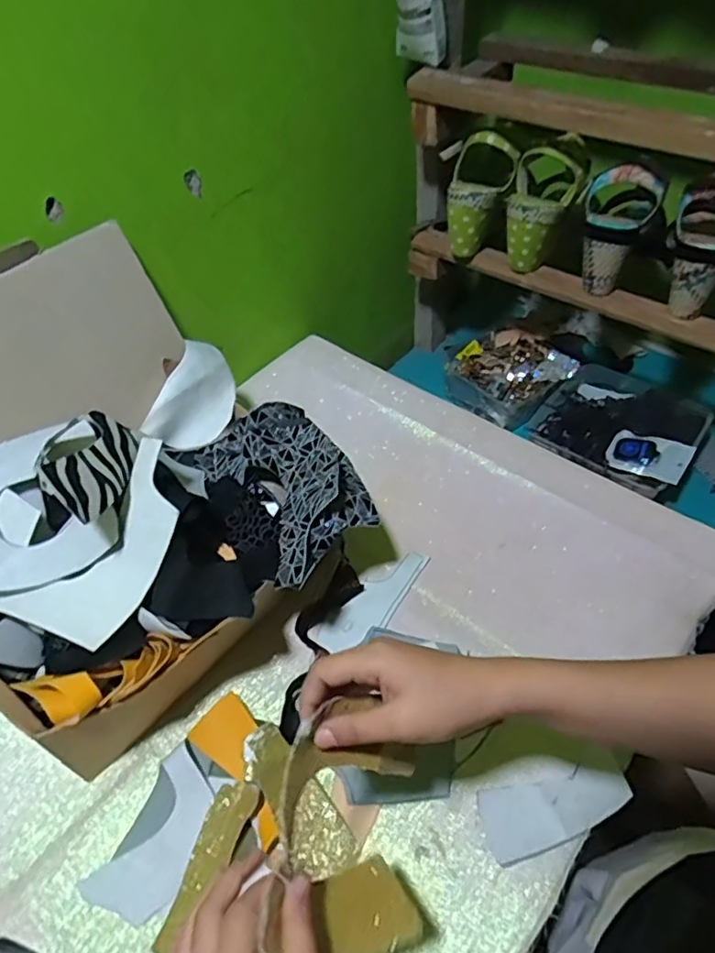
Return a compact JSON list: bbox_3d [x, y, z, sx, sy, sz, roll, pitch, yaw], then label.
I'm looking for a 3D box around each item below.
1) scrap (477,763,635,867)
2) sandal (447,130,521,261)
[{"bbox_3d":[0.159,0.266,0.478,0.118,0.015,0.049,-13,52,-7],"label":"scrap"},{"bbox_3d":[0.141,-0.354,0.754,0.086,0.145,0.062,30,31,24],"label":"sandal"}]

